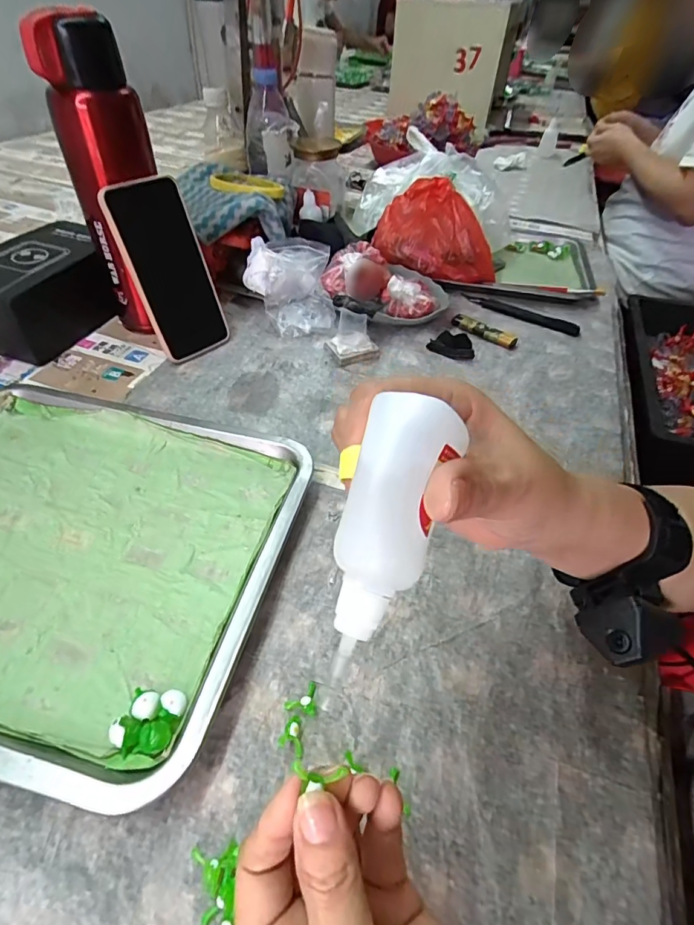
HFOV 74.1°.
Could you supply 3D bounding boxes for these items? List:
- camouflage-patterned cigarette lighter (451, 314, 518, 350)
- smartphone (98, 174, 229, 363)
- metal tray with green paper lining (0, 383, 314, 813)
[{"bbox_3d":[0.163,-0.157,0.547,0.079,0.012,0.019,31,52,23],"label":"camouflage-patterned cigarette lighter"},{"bbox_3d":[-0.176,-0.190,0.463,0.077,0.162,0.011,-36,40,-28],"label":"smartphone"},{"bbox_3d":[-0.197,0.052,0.322,0.298,0.023,0.256,13,47,7],"label":"metal tray with green paper lining"}]

